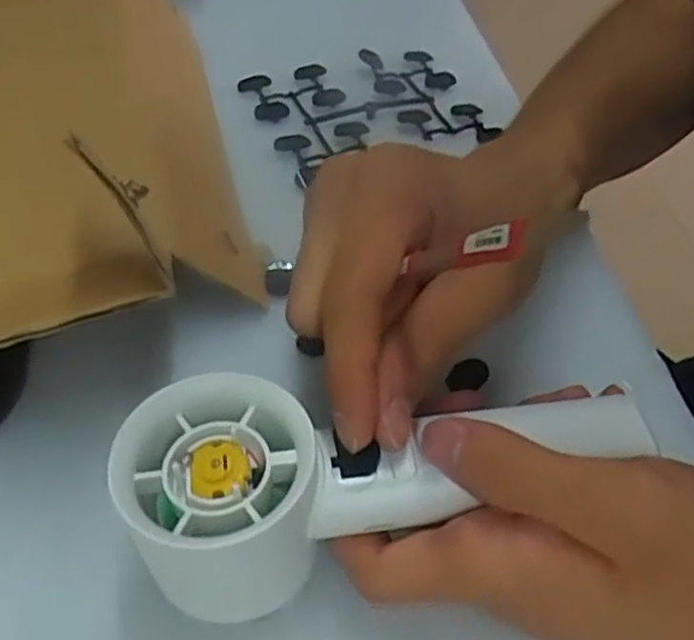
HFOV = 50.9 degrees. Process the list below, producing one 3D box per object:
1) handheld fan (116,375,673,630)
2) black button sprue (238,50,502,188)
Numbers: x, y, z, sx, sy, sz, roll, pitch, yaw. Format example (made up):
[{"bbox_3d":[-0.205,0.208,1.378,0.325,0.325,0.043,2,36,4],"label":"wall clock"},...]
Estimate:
[{"bbox_3d":[0.013,0.049,0.228,0.156,0.052,0.059,-7,49,-14],"label":"handheld fan"},{"bbox_3d":[0.012,-0.118,0.408,0.120,0.015,0.089,-18,52,-17],"label":"black button sprue"}]

